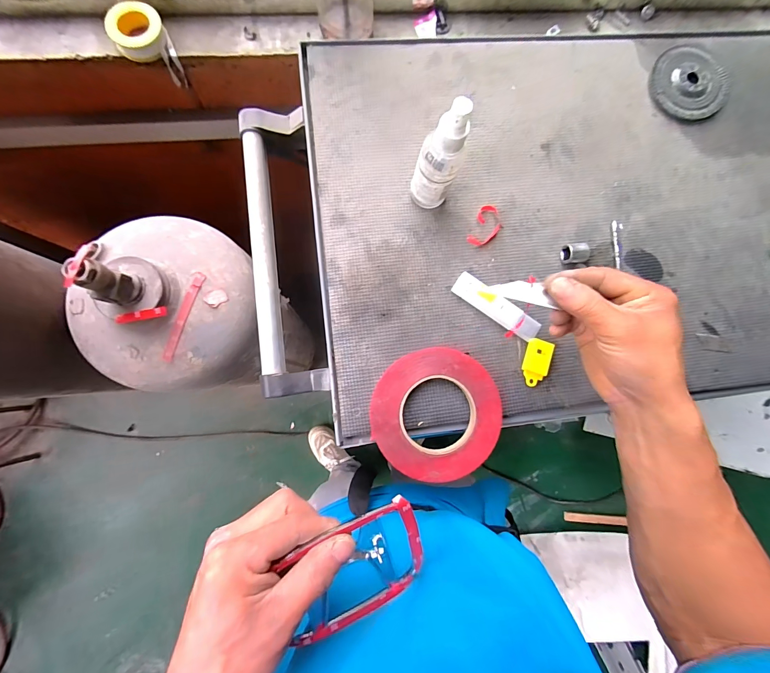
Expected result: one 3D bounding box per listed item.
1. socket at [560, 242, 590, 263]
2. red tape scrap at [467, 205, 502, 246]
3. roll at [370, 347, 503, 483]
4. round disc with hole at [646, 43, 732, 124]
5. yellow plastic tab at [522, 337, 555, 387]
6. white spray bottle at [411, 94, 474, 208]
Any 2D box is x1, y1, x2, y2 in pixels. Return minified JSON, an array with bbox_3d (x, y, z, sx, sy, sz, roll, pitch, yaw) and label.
[{"bbox_3d":[0.216,-0.095,0.398,0.025,0.026,0.020,1,85,-4],"label":"socket"},{"bbox_3d":[0.117,-0.125,0.400,0.031,0.006,0.049,25,84,-1],"label":"red tape scrap"},{"bbox_3d":[0.055,0.081,0.370,0.135,0.012,0.133,0,85,-4],"label":"roll"},{"bbox_3d":[0.373,-0.310,0.429,0.089,0.012,0.092,0,85,-4],"label":"round disc with hole"},{"bbox_3d":[0.167,0.029,0.386,0.026,0.014,0.051,15,84,-2],"label":"yellow plastic tab"},{"bbox_3d":[0.051,-0.164,0.334,0.036,0.130,0.032,-19,86,-5],"label":"white spray bottle"}]

